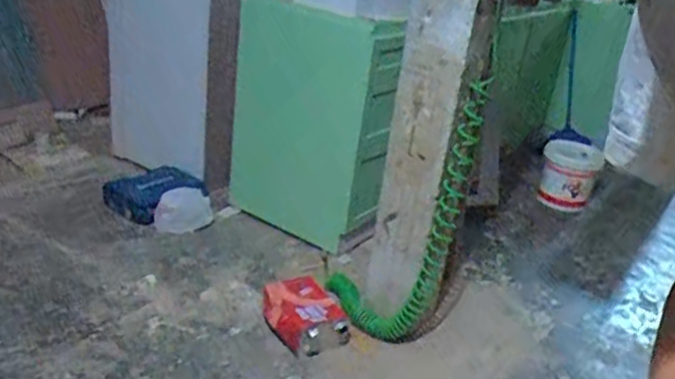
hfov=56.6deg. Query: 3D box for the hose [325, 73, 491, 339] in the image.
[{"bbox_3d":[0.189,0.059,1.836,0.380,0.778,0.256,8,24,1],"label":"hose"}]

